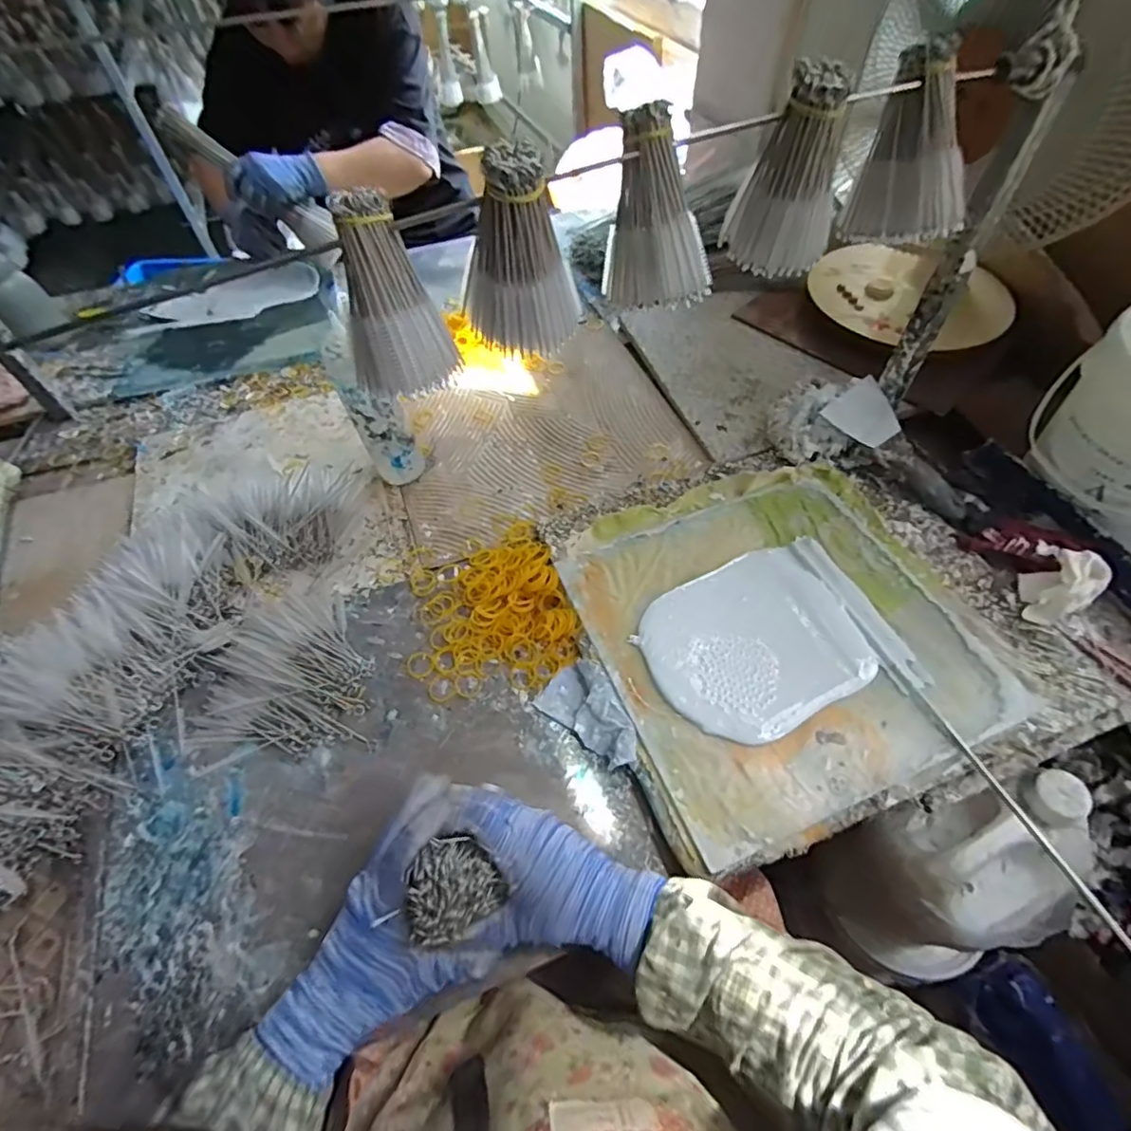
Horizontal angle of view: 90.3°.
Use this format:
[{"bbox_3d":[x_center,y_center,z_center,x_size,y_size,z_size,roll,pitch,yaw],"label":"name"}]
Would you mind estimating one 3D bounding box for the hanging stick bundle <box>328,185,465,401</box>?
[{"bbox_3d":[-0.121,-0.174,0.390,0.064,0.119,0.073,-34,59,-20],"label":"hanging stick bundle"}]

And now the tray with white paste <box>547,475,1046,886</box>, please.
[{"bbox_3d":[0.221,0.059,0.590,0.381,0.029,0.375,-18,54,-8],"label":"tray with white paste"}]

